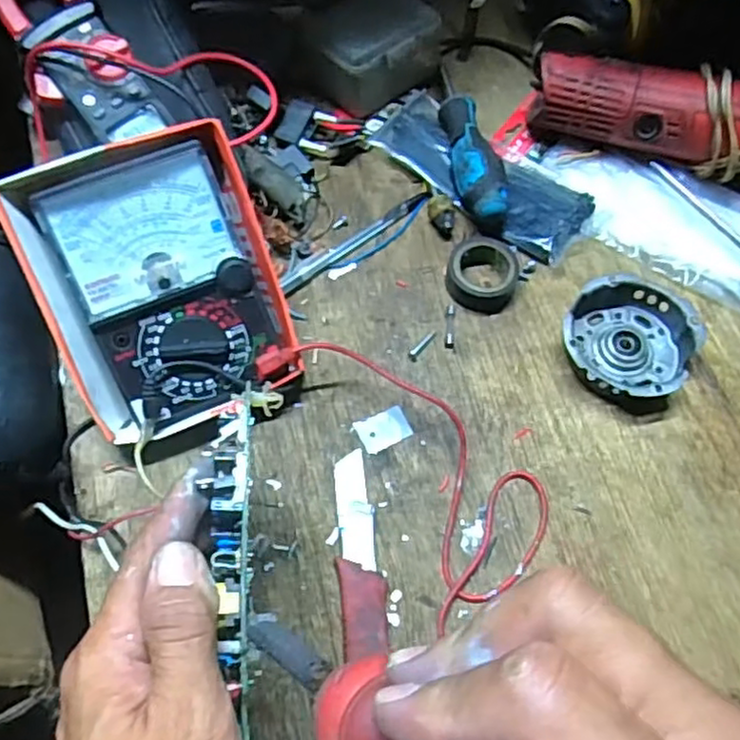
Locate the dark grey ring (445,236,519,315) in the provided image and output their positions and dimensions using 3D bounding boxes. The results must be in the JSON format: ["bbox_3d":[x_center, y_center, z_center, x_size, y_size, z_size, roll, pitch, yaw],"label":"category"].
[{"bbox_3d":[0.079,-0.070,0.477,0.049,0.024,0.054,9,65,2],"label":"dark grey ring"}]

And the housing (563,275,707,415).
[{"bbox_3d":[0.172,-0.020,0.452,0.083,0.029,0.079,1,65,-1],"label":"housing"}]

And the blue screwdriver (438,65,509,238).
[{"bbox_3d":[0.075,-0.175,0.513,0.032,0.028,0.150,-7,65,-5],"label":"blue screwdriver"}]

